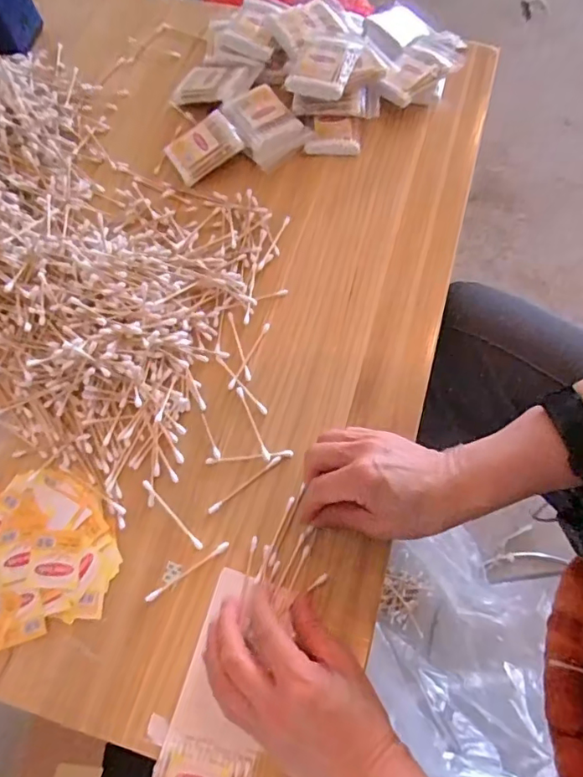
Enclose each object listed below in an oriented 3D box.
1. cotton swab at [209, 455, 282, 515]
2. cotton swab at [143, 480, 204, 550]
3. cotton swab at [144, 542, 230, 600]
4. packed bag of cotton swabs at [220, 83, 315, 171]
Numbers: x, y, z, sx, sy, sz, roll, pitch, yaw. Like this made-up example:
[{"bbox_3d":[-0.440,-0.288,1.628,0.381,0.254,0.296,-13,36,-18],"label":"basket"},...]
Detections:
[{"bbox_3d":[-0.039,0.080,0.435,0.075,0.004,0.006,-36,72,-13],"label":"cotton swab"},{"bbox_3d":[-0.099,0.103,0.427,0.006,0.004,0.075,-42,73,-15],"label":"cotton swab"},{"bbox_3d":[-0.083,0.146,0.412,0.075,0.006,0.007,-32,71,-12],"label":"cotton swab"},{"bbox_3d":[-0.030,-0.290,0.575,0.069,0.032,0.091,-38,72,-14],"label":"packed bag of cotton swabs"}]

